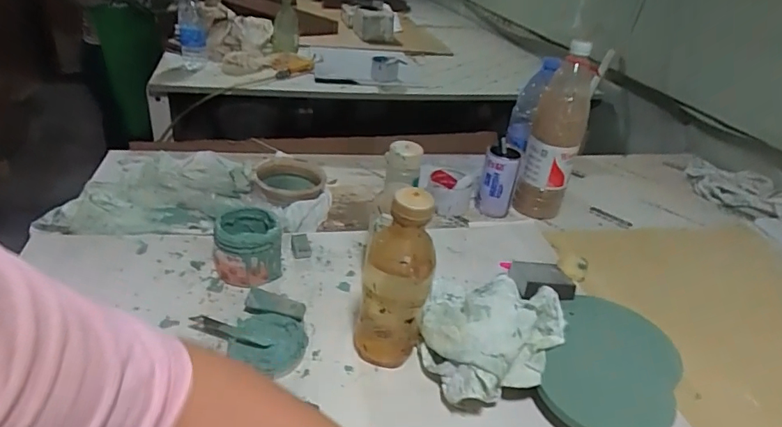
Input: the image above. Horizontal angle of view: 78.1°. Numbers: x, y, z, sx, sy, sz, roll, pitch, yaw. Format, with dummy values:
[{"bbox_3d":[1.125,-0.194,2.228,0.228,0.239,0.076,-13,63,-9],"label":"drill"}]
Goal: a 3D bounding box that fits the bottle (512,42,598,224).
[{"bbox_3d":[0.287,-0.139,0.833,0.088,0.270,0.079,13,31,11],"label":"bottle"}]

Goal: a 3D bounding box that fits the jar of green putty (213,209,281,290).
[{"bbox_3d":[-0.189,0.045,0.638,0.081,0.073,0.089,-4,35,-18],"label":"jar of green putty"}]

